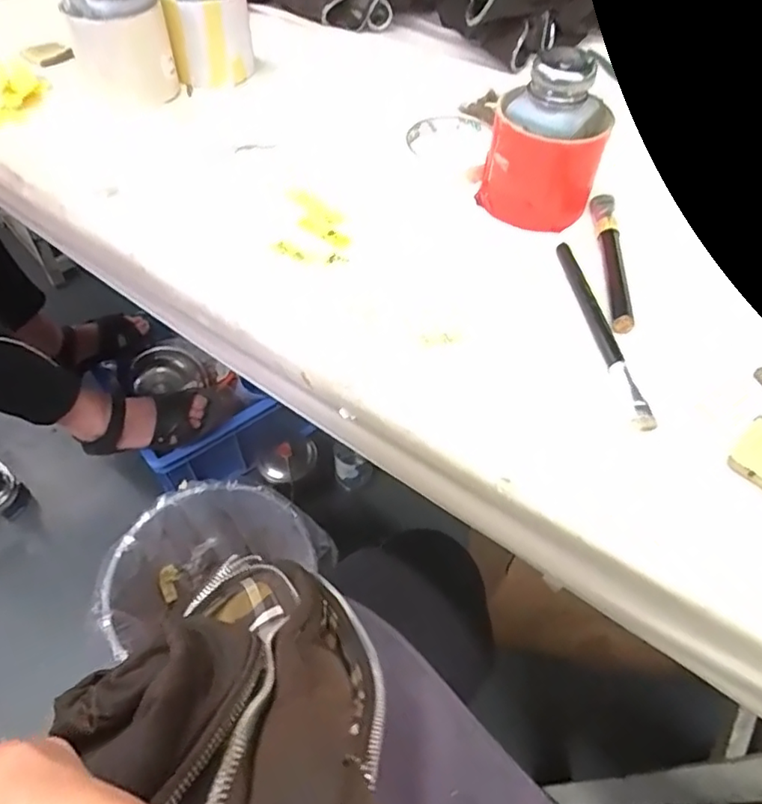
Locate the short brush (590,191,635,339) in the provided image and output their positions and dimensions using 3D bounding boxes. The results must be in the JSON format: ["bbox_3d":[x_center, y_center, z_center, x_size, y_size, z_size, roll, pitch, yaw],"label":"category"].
[{"bbox_3d":[0.157,-0.101,0.396,0.016,0.015,0.150,9,54,5],"label":"short brush"}]

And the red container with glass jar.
[{"bbox_3d":[0.116,-0.181,0.406,0.081,0.101,0.066,15,55,10],"label":"red container with glass jar"}]

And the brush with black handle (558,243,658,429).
[{"bbox_3d":[0.133,-0.048,0.355,0.012,0.011,0.158,-3,54,-4],"label":"brush with black handle"}]

